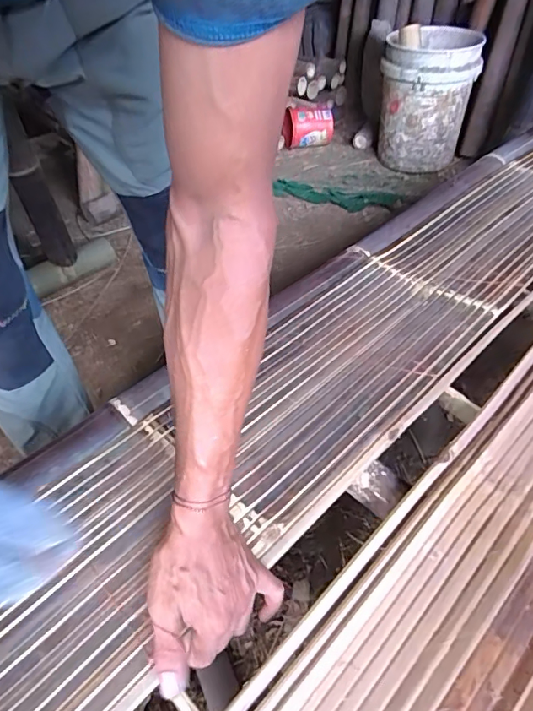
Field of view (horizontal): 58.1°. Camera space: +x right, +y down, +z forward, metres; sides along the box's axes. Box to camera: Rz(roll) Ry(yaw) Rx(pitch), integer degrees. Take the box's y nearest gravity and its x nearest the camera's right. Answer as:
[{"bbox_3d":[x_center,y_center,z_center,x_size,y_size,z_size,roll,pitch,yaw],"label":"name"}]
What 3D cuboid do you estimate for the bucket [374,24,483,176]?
[{"bbox_3d":[0.521,-0.834,1.581,0.291,0.367,0.262,11,47,13],"label":"bucket"}]

